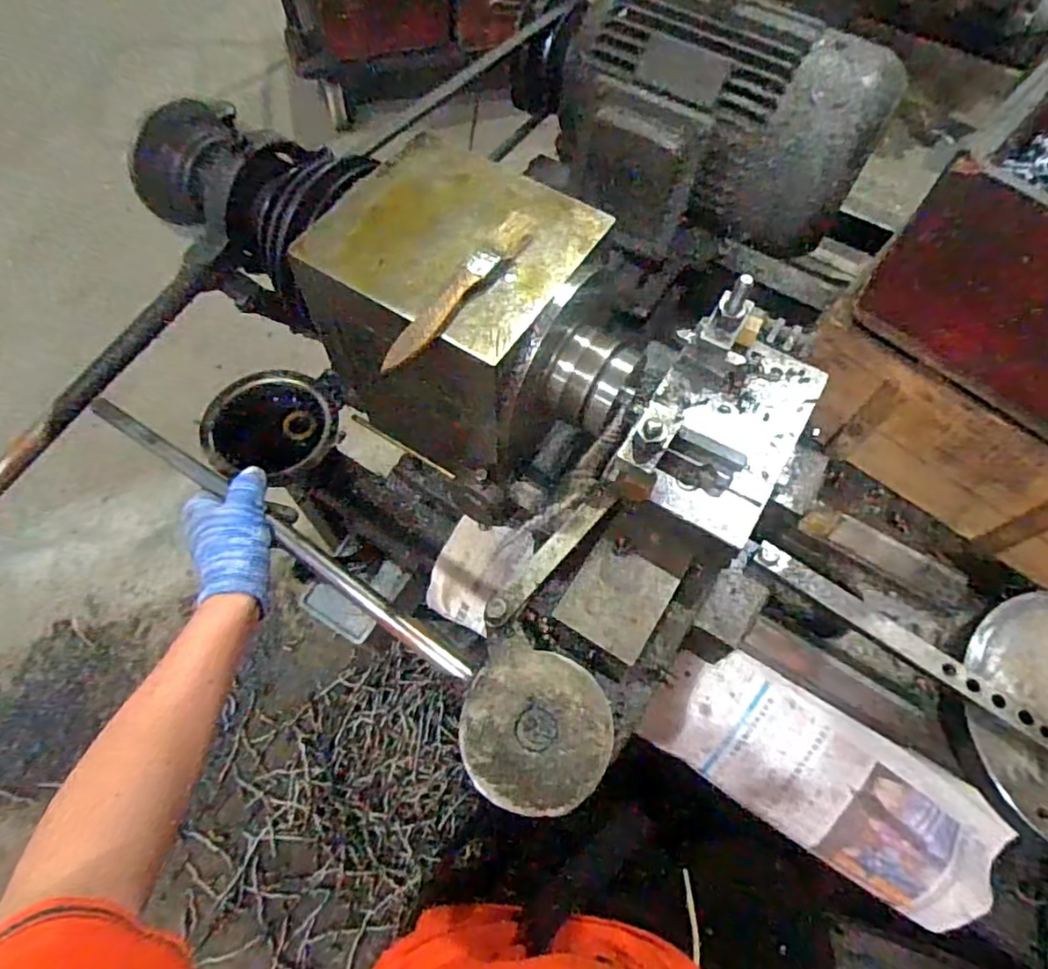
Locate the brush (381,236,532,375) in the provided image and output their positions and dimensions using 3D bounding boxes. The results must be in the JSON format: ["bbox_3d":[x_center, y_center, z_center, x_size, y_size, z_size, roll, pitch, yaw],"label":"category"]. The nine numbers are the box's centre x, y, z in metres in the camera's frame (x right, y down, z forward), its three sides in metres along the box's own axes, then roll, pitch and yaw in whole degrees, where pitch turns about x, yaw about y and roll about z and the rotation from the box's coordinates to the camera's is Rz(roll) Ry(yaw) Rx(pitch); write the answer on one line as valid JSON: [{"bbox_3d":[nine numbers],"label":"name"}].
[{"bbox_3d":[-0.046,-0.121,0.398,0.027,0.013,0.138,32,67,13],"label":"brush"}]

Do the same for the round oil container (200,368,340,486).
[{"bbox_3d":[-0.268,-0.056,0.660,0.132,0.054,0.114,-30,68,-15],"label":"round oil container"}]

